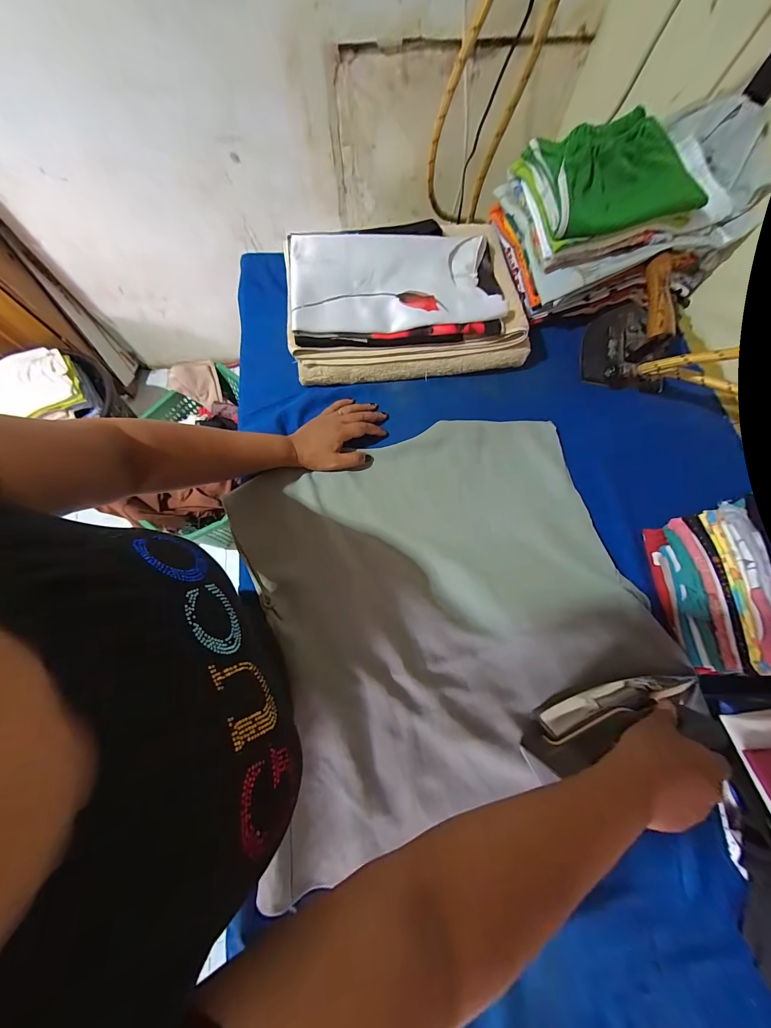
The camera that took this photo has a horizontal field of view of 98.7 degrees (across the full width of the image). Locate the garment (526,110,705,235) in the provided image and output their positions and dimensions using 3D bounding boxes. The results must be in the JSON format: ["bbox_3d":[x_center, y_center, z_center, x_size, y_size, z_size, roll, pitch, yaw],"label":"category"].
[{"bbox_3d":[0.346,-0.502,0.497,0.190,0.078,0.148,-7,73,-5],"label":"garment"}]

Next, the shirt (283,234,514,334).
[{"bbox_3d":[0.012,-0.374,0.528,0.319,0.017,0.191,-5,73,-4],"label":"shirt"}]

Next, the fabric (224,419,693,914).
[{"bbox_3d":[0.067,0.110,0.439,0.483,0.044,0.465,-17,74,-7],"label":"fabric"}]

